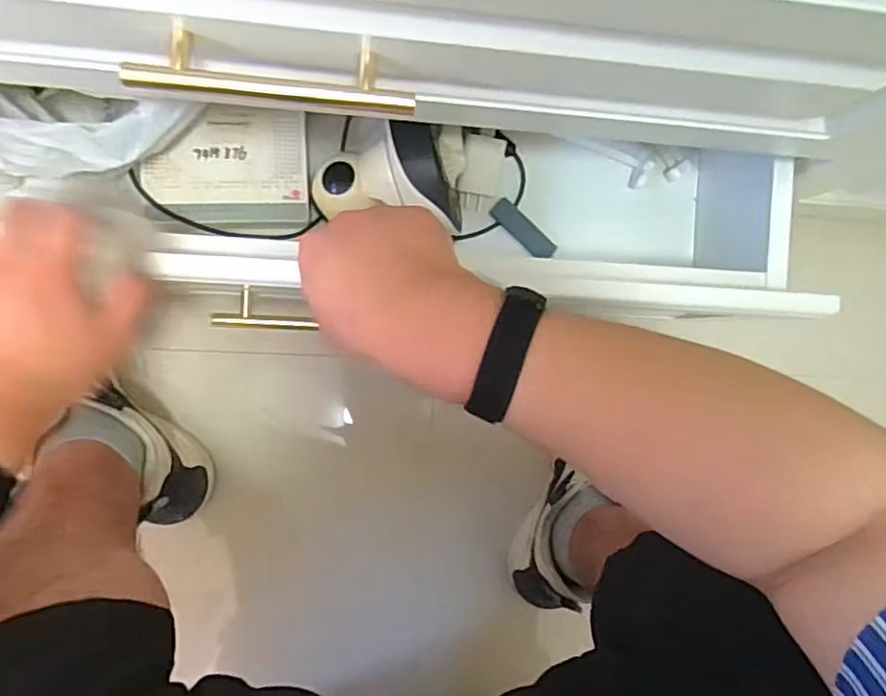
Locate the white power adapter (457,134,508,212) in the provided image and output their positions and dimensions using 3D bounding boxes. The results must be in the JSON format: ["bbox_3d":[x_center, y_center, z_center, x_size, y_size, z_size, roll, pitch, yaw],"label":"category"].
[{"bbox_3d":[0.036,-0.171,0.600,0.039,0.028,0.068,9,112,-4],"label":"white power adapter"}]

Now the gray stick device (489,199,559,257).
[{"bbox_3d":[0.081,-0.117,0.612,0.075,0.013,0.022,41,86,-6],"label":"gray stick device"}]

